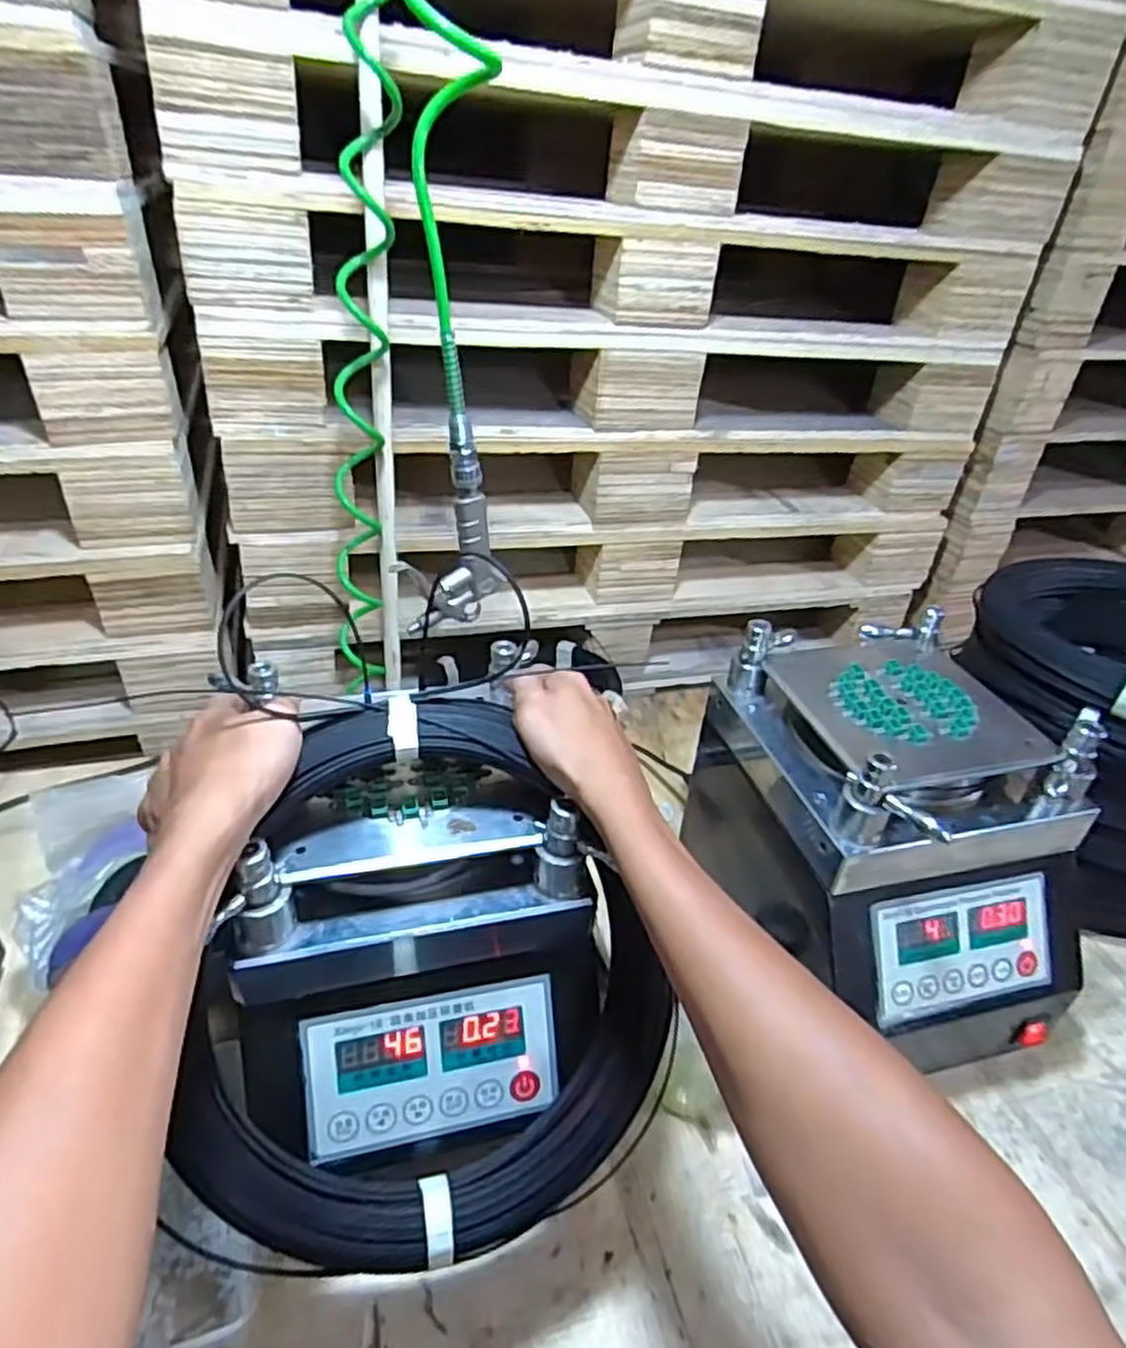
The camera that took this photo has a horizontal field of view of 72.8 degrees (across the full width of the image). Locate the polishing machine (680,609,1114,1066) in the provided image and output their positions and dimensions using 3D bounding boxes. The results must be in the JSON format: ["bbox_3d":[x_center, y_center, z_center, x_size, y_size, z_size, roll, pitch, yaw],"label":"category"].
[{"bbox_3d":[0.264,0.145,0.655,0.220,0.274,0.284,-7,37,-16],"label":"polishing machine"}]

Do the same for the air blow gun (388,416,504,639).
[{"bbox_3d":[-0.091,-0.118,0.624,0.087,0.168,0.027,-22,43,-33],"label":"air blow gun"}]

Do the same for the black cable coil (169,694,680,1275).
[{"bbox_3d":[-0.070,0.171,0.459,0.269,0.308,0.056,3,-8,-12],"label":"black cable coil"}]

